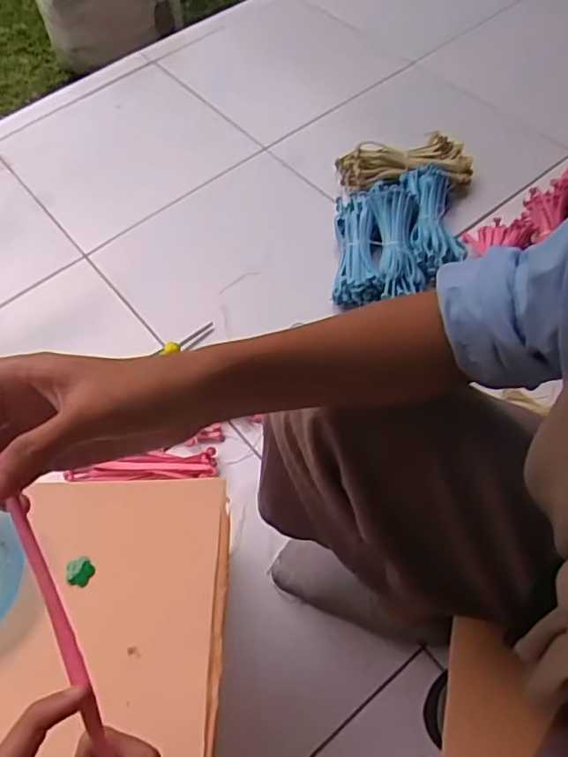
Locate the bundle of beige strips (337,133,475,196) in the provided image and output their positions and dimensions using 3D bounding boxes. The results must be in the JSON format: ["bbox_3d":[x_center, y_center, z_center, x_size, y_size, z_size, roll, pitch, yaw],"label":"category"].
[{"bbox_3d":[0.207,-0.368,1.021,0.228,0.063,0.076,-2,59,3],"label":"bundle of beige strips"}]

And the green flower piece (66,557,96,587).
[{"bbox_3d":[-0.171,0.161,0.495,0.023,0.004,0.022,-2,59,3],"label":"green flower piece"}]

